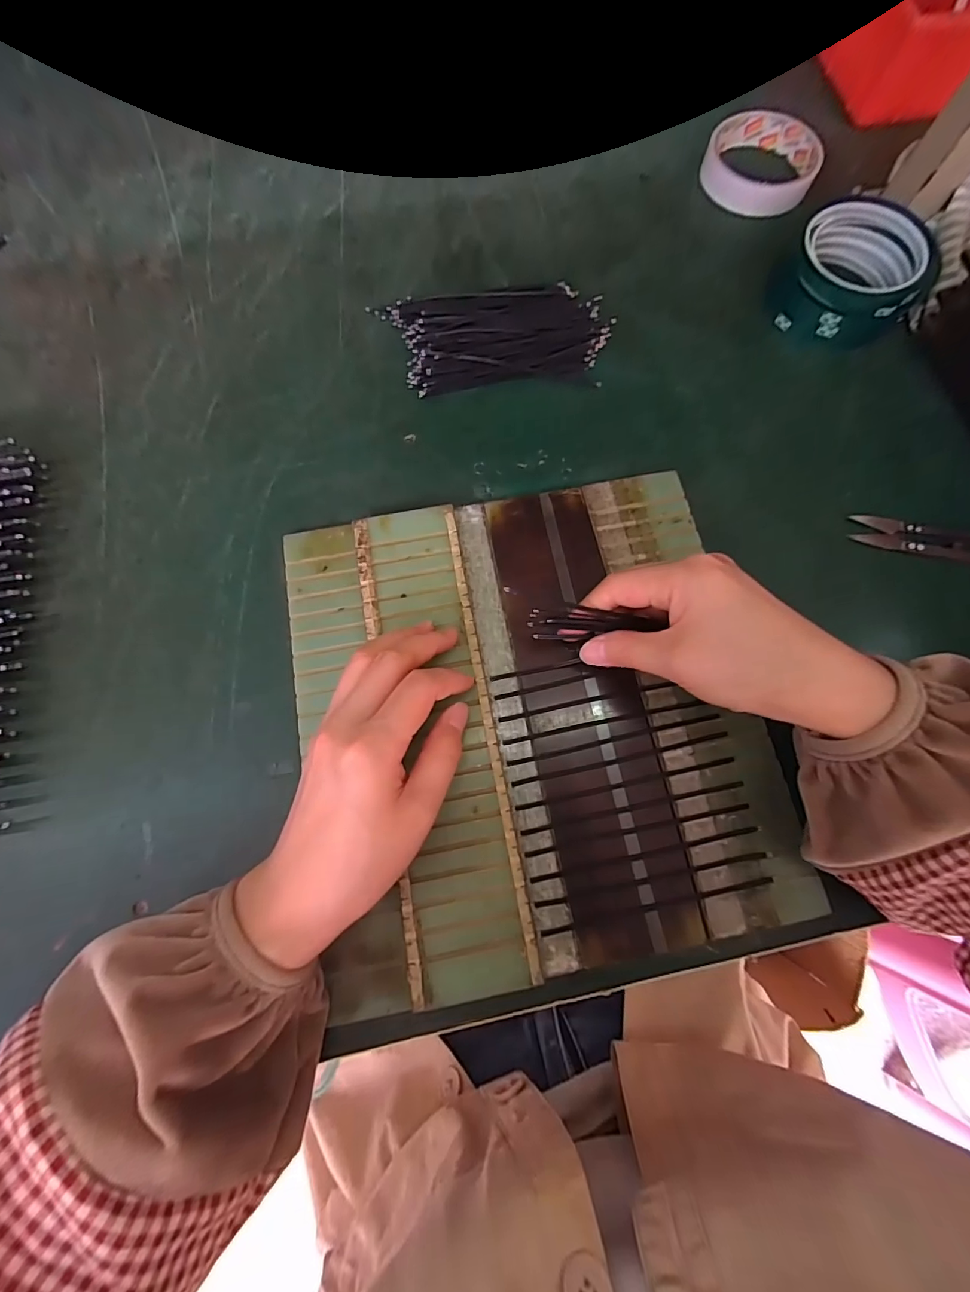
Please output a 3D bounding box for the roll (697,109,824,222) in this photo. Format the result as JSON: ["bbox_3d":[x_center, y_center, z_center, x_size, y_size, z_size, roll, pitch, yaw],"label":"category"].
[{"bbox_3d":[0.224,-0.392,0.376,0.087,0.025,0.086,0,75,0],"label":"roll"}]

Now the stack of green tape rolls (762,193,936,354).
[{"bbox_3d":[0.263,-0.263,0.331,0.099,0.038,0.090,32,77,8],"label":"stack of green tape rolls"}]

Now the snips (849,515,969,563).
[{"bbox_3d":[0.288,-0.066,0.293,0.098,0.010,0.024,12,76,3],"label":"snips"}]

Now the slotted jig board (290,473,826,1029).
[{"bbox_3d":[0.023,0.034,0.265,0.251,0.011,0.267,-11,76,-3],"label":"slotted jig board"}]

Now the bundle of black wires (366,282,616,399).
[{"bbox_3d":[0.008,-0.226,0.335,0.156,0.017,0.080,-4,75,-1],"label":"bundle of black wires"}]

